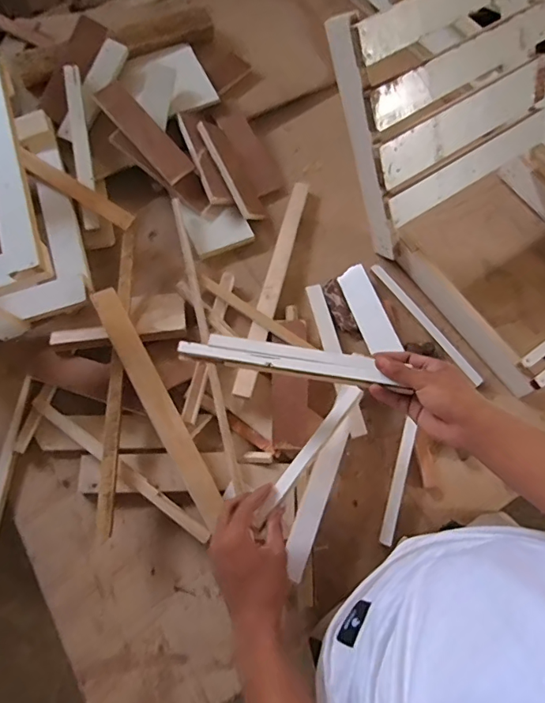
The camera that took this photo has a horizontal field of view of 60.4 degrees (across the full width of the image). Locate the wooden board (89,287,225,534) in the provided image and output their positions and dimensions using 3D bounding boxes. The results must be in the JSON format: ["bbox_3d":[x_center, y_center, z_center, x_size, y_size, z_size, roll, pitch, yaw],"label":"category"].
[{"bbox_3d":[-0.163,0.065,0.657,0.037,0.013,0.353,-27,80,-13],"label":"wooden board"}]

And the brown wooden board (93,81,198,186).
[{"bbox_3d":[-0.214,-0.369,0.791,0.055,0.017,0.187,-43,99,-7],"label":"brown wooden board"}]

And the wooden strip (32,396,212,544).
[{"bbox_3d":[-0.213,0.157,0.644,0.311,0.015,0.019,34,72,11],"label":"wooden strip"}]

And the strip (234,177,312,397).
[{"bbox_3d":[0.005,-0.118,0.760,0.031,0.017,0.406,14,69,4],"label":"strip"}]

